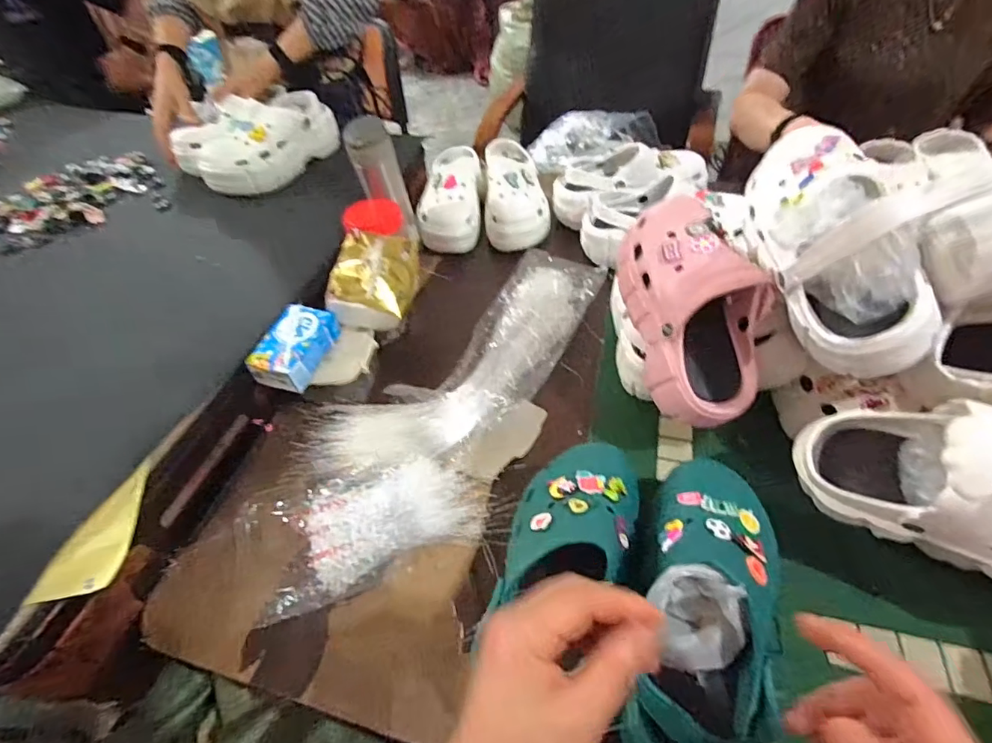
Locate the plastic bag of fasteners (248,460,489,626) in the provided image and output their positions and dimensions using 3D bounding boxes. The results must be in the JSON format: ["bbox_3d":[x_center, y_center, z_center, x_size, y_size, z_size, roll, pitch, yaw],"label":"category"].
[{"bbox_3d":[-0.136,0.162,0.536,0.244,0.031,0.127,-17,50,-11],"label":"plastic bag of fasteners"}]

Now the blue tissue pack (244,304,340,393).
[{"bbox_3d":[-0.254,-0.031,0.632,0.068,0.042,0.110,11,51,14],"label":"blue tissue pack"}]

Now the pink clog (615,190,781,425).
[{"bbox_3d":[0.214,-0.070,0.538,0.141,0.100,0.248,-23,64,29],"label":"pink clog"}]

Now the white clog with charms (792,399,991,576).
[{"bbox_3d":[0.391,0.100,0.380,0.268,0.116,0.087,22,54,22],"label":"white clog with charms"}]

